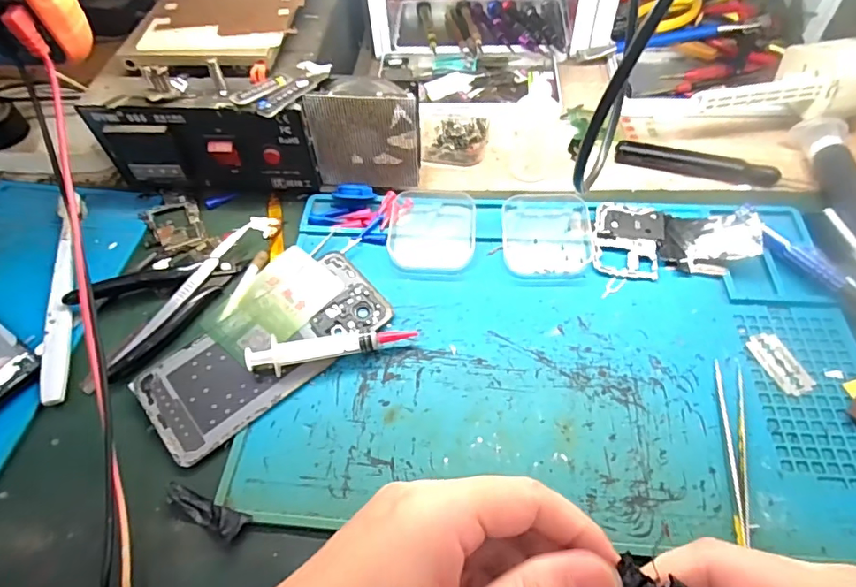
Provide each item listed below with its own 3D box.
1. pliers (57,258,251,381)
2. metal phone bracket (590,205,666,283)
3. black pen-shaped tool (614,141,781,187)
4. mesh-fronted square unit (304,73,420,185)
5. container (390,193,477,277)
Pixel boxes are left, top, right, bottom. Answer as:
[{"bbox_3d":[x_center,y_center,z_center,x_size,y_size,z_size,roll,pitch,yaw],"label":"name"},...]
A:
[{"bbox_3d":[-0.188,0.001,0.361,0.110,0.009,0.087,-37,61,-21],"label":"pliers"},{"bbox_3d":[0.146,-0.039,0.367,0.048,0.007,0.064,11,57,10],"label":"metal phone bracket"},{"bbox_3d":[0.221,-0.109,0.416,0.124,0.013,0.018,14,57,12],"label":"black pen-shaped tool"},{"bbox_3d":[-0.047,-0.121,0.388,0.081,0.084,0.032,-3,55,1],"label":"mesh-fronted square unit"},{"bbox_3d":[0.004,-0.047,0.379,0.064,0.012,0.076,0,55,3],"label":"container"}]

